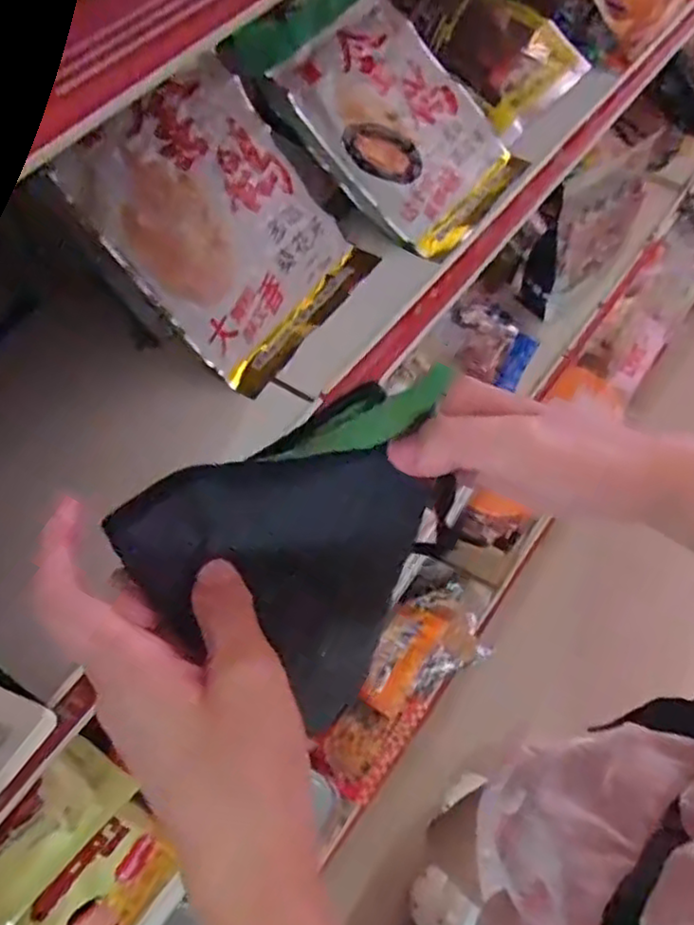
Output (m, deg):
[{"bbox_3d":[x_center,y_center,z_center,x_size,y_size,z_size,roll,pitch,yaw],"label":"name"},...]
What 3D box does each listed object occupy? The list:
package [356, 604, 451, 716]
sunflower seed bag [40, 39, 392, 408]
[{"bbox_3d":[0.091,0.320,1.136,0.092,0.032,0.189,37,61,-5],"label":"package"},{"bbox_3d":[-0.097,-0.192,0.559,0.050,0.212,0.186,2,47,53],"label":"sunflower seed bag"}]

